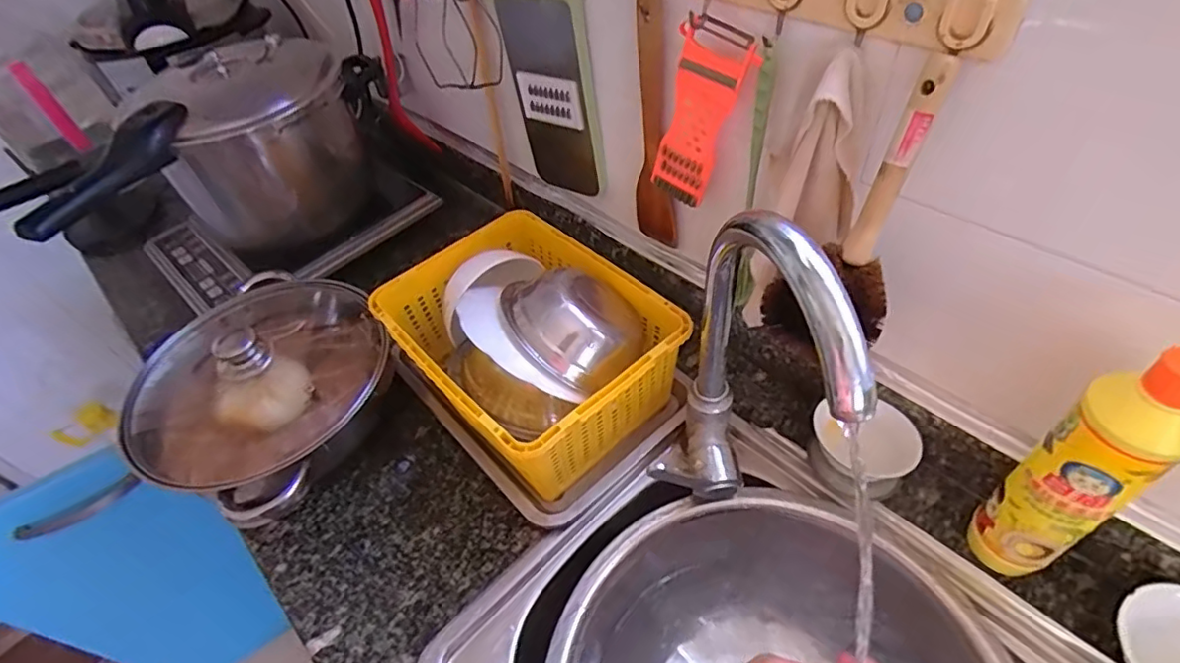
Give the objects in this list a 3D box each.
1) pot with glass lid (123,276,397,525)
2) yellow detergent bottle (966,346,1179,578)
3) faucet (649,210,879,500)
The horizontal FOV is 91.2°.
[{"bbox_3d":[-0.341,0.056,0.626,0.302,0.138,0.260,26,55,28],"label":"pot with glass lid"},{"bbox_3d":[0.336,0.107,0.405,0.044,0.252,0.048,-2,49,6],"label":"yellow detergent bottle"},{"bbox_3d":[0.097,0.053,0.411,0.077,0.269,0.167,-16,49,-6],"label":"faucet"}]

